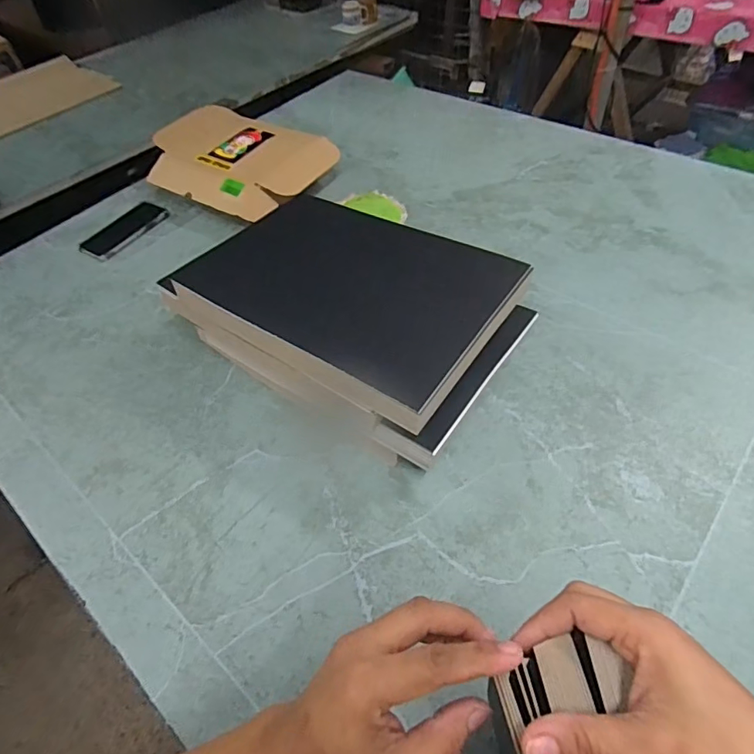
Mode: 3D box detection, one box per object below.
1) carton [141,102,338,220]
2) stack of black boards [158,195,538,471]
[{"bbox_3d":[-0.296,-0.450,1.004,0.388,0.062,0.251,30,61,25],"label":"carton"},{"bbox_3d":[-0.032,-0.077,0.663,0.395,0.138,0.249,28,60,24],"label":"stack of black boards"}]

